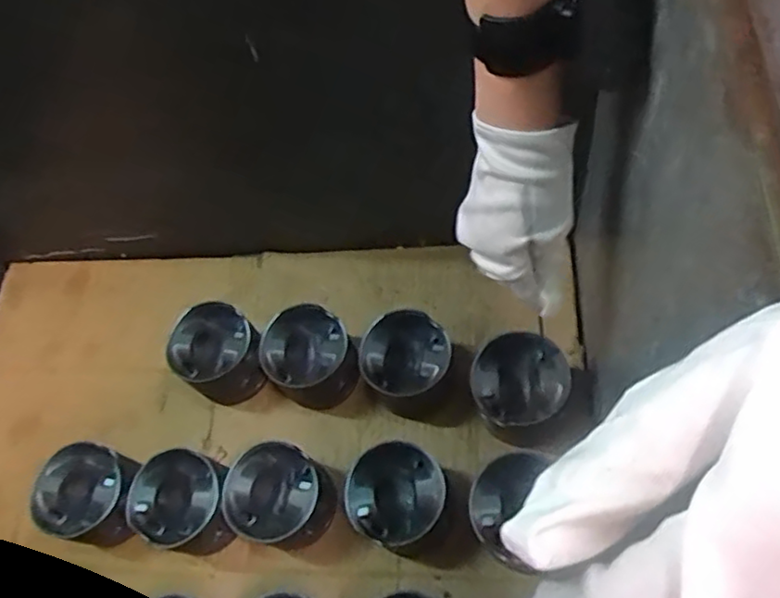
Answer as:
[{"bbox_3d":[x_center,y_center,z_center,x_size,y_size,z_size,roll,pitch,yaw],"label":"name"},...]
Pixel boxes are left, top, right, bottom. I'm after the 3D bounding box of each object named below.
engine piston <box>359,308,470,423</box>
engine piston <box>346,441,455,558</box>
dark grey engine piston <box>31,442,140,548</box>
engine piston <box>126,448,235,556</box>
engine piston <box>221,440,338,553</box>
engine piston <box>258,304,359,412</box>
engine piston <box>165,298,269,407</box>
[{"bbox_3d":[0.022,0.071,0.655,0.091,0.080,0.096,24,69,22],"label":"engine piston"},{"bbox_3d":[0.011,0.185,0.598,0.091,0.082,0.084,22,69,22],"label":"engine piston"},{"bbox_3d":[-0.287,0.193,0.640,0.092,0.067,0.085,-5,61,9],"label":"dark grey engine piston"},{"bbox_3d":[-0.191,0.196,0.623,0.090,0.069,0.084,16,67,20],"label":"engine piston"},{"bbox_3d":[-0.102,0.189,0.618,0.089,0.073,0.087,-5,61,9],"label":"engine piston"},{"bbox_3d":[-0.083,0.063,0.674,0.084,0.072,0.090,-5,61,9],"label":"engine piston"},{"bbox_3d":[-0.179,0.063,0.693,0.084,0.077,0.090,-5,61,9],"label":"engine piston"}]

